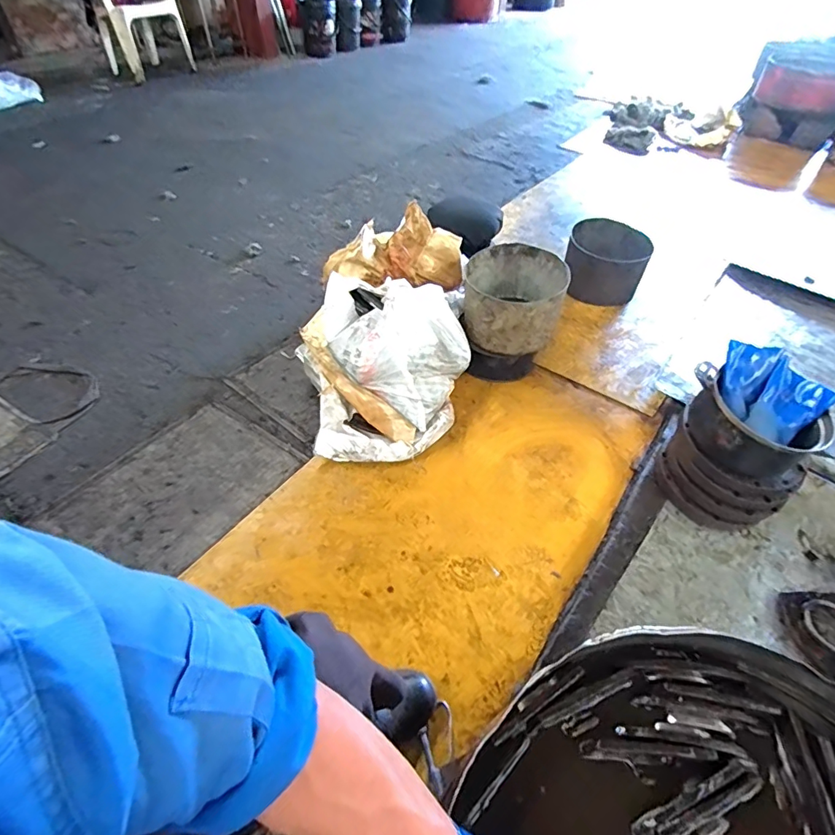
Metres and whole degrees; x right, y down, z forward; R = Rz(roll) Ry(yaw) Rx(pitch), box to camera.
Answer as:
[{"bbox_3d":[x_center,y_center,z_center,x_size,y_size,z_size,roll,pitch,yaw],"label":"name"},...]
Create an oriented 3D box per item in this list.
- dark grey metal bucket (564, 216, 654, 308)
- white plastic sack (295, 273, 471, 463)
[{"bbox_3d":[0.677,-0.557,1.705,0.271,0.215,0.255,1,50,-1],"label":"dark grey metal bucket"},{"bbox_3d":[-0.069,-0.135,1.262,0.460,0.277,0.406,-7,50,-8],"label":"white plastic sack"}]

